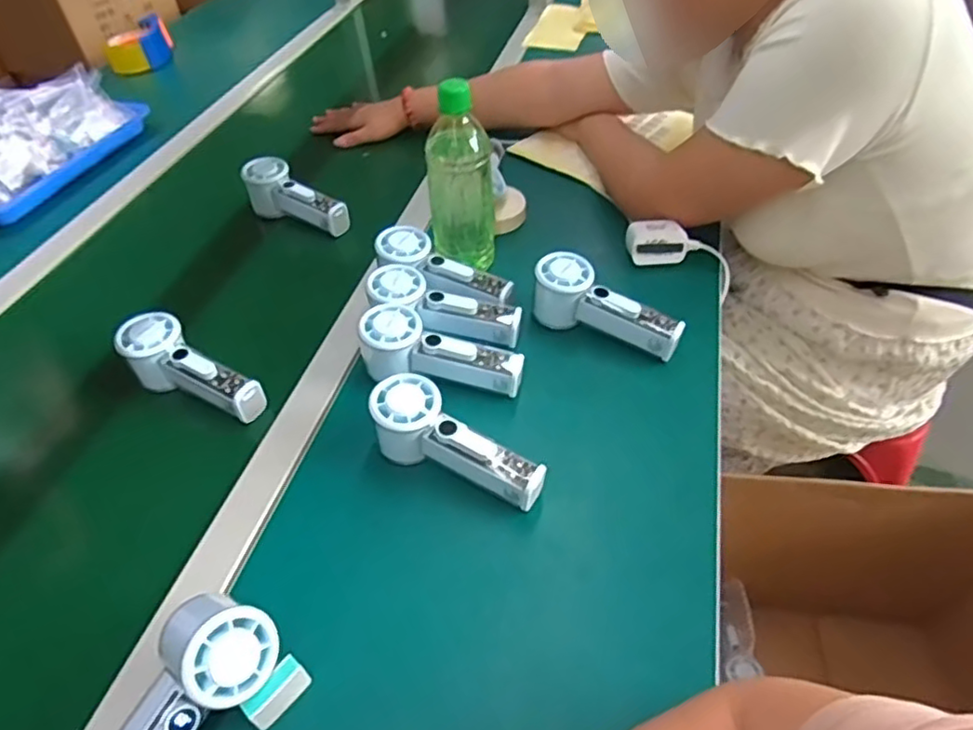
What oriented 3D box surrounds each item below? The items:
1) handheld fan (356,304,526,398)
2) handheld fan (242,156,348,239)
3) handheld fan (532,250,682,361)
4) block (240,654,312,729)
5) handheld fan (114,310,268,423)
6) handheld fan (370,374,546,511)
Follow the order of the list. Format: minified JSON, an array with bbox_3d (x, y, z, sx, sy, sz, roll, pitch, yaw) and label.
[{"bbox_3d":[-0.044,-0.007,0.601,0.158,0.057,0.054,17,49,2],"label":"handheld fan"},{"bbox_3d":[-0.240,-0.209,0.811,0.159,0.064,0.050,28,54,13],"label":"handheld fan"},{"bbox_3d":[0.118,-0.053,0.639,0.157,0.069,0.047,30,55,13],"label":"handheld fan"},{"bbox_3d":[-0.135,0.212,0.409,0.016,0.023,0.042,25,53,26],"label":"block"},{"bbox_3d":[-0.280,0.007,0.595,0.152,0.057,0.056,27,55,28],"label":"handheld fan"},{"bbox_3d":[-0.026,0.070,0.530,0.156,0.059,0.052,30,55,14],"label":"handheld fan"}]

